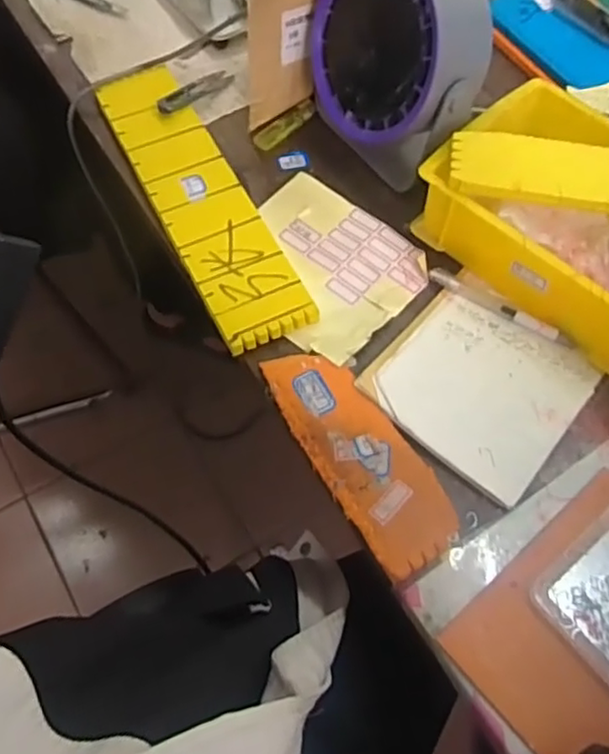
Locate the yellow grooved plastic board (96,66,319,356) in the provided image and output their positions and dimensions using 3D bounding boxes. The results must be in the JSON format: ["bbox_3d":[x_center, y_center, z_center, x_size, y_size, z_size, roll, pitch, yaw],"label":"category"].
[{"bbox_3d":[-0.100,-0.170,0.607,0.083,0.015,0.342,-23,65,-12],"label":"yellow grooved plastic board"}]

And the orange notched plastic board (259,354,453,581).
[{"bbox_3d":[0.041,0.054,0.493,0.071,0.012,0.190,-30,67,-15],"label":"orange notched plastic board"}]

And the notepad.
[{"bbox_3d":[0.140,0.004,0.519,0.148,0.012,0.142,36,68,17],"label":"notepad"}]

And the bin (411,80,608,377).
[{"bbox_3d":[0.234,-0.129,0.549,0.245,0.077,0.169,41,70,18],"label":"bin"}]

